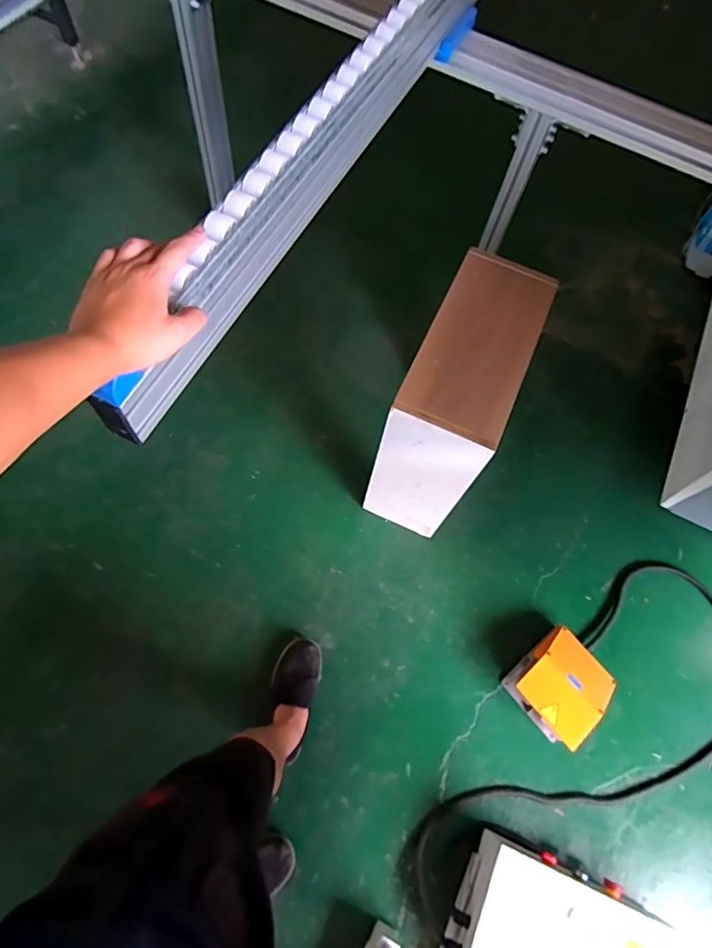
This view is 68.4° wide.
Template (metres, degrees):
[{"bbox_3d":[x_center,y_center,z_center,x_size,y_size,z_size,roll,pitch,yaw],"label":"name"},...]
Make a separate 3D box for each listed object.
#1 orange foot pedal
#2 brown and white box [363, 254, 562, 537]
[{"bbox_3d":[0.465,0.476,1.187,0.201,0.106,0.173,-39,75,-18],"label":"orange foot pedal"},{"bbox_3d":[0.207,-0.142,1.181,0.205,0.490,0.462,25,67,5],"label":"brown and white box"}]

